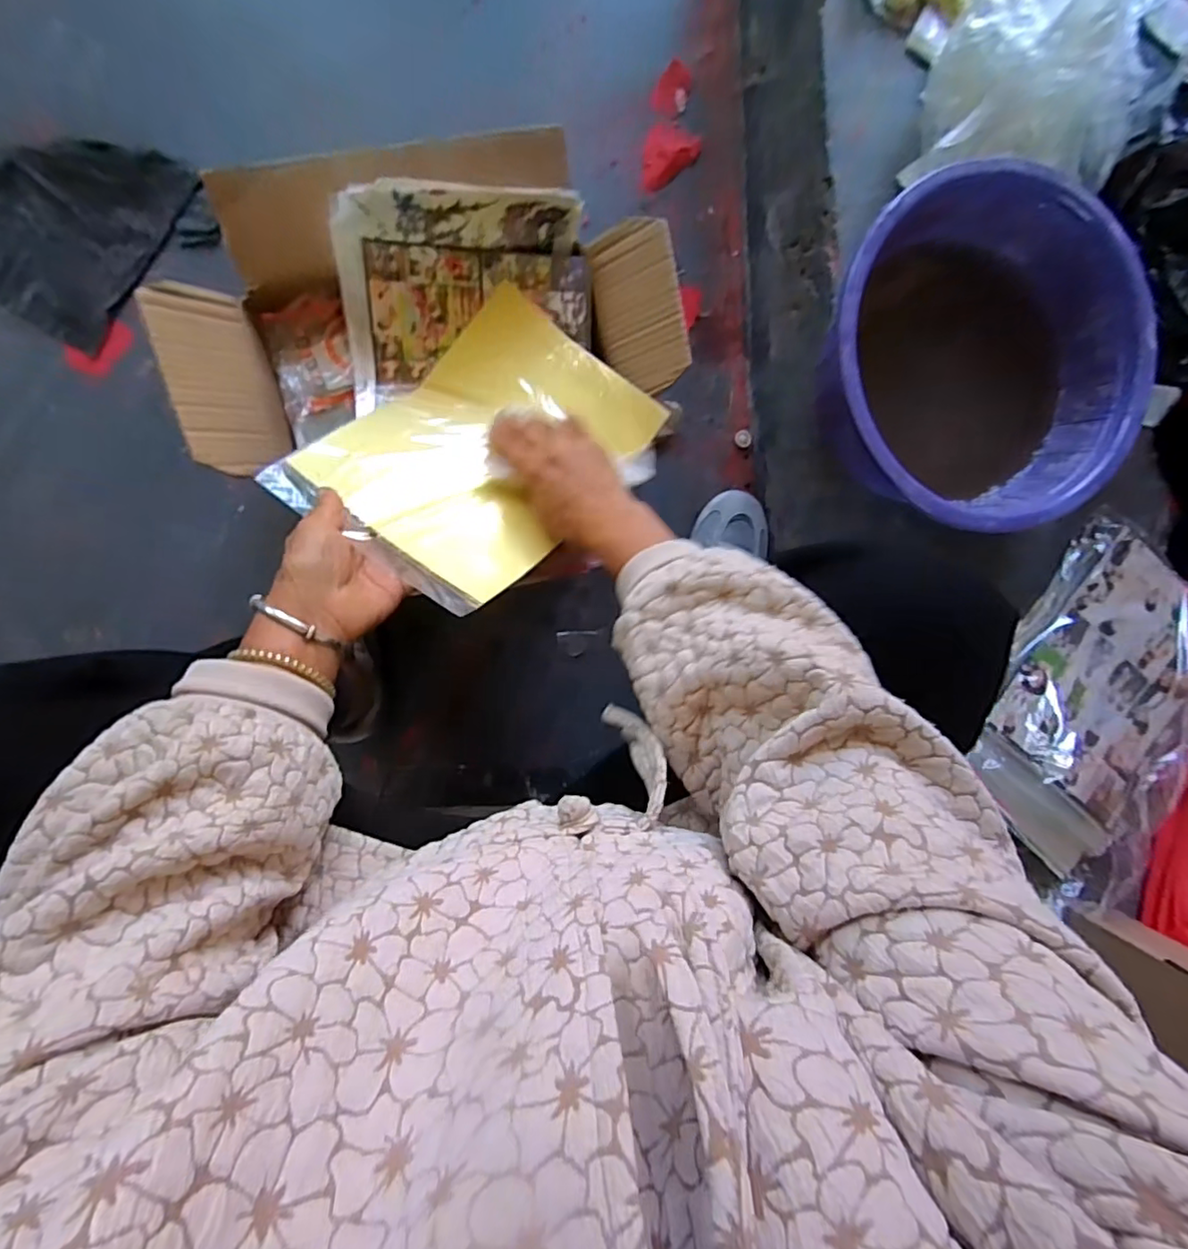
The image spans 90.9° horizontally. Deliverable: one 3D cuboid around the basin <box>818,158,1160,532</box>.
[{"bbox_3d":[0.327,-0.222,0.526,0.271,0.134,0.275,-1,94,-10],"label":"basin"}]

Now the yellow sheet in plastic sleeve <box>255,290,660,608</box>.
[{"bbox_3d":[-0.086,-0.138,0.467,0.195,0.042,0.264,39,67,12],"label":"yellow sheet in plastic sleeve"}]

